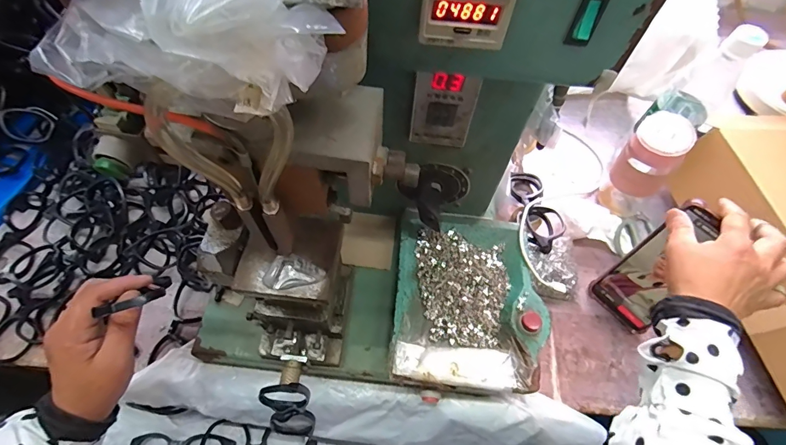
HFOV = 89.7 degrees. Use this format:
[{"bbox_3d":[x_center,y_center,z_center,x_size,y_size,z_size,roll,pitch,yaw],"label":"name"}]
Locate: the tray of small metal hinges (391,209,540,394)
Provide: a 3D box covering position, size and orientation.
[{"bbox_3d":[0.076,0.079,0.432,0.139,0.019,0.186,4,60,1],"label":"tray of small metal hinges"}]

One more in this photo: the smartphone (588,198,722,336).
[{"bbox_3d":[0.301,0.058,0.445,0.012,0.168,0.074,-26,62,-39],"label":"smartphone"}]

